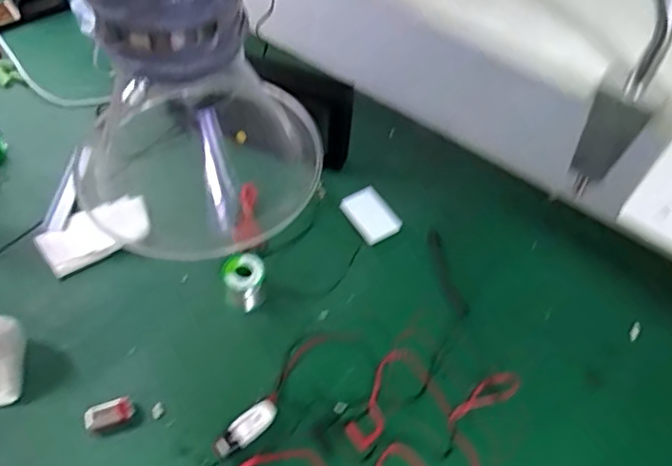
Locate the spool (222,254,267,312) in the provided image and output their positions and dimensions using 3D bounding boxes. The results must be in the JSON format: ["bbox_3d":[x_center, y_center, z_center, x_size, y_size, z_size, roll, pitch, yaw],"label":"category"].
[{"bbox_3d":[-0.121,0.065,0.801,0.054,0.065,0.050,2,52,-2],"label":"spool"}]

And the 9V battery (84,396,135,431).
[{"bbox_3d":[-0.265,0.212,0.705,0.053,0.017,0.030,-21,56,-18],"label":"9V battery"}]

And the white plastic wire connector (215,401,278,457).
[{"bbox_3d":[-0.102,0.227,0.701,0.028,0.014,0.080,37,59,23],"label":"white plastic wire connector"}]

